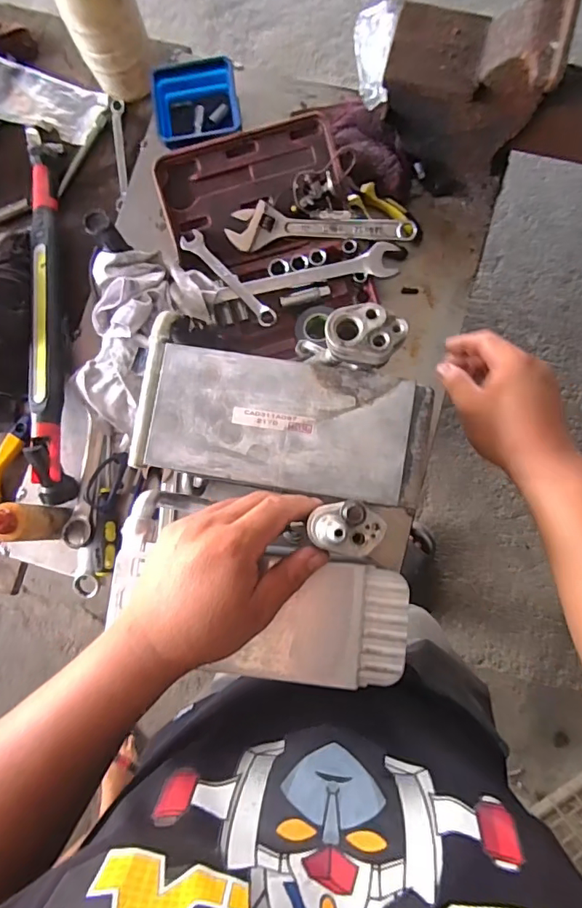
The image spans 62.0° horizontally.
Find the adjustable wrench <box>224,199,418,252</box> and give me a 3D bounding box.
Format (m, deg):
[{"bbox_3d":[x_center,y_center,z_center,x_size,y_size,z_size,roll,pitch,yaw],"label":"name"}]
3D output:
[{"bbox_3d":[0.039,-0.297,0.631,0.242,0.024,0.051,-1,82,3],"label":"adjustable wrench"}]

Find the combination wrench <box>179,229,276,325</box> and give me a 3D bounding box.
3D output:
[{"bbox_3d":[-0.080,-0.224,0.623,0.029,0.013,0.170,-41,82,-3],"label":"combination wrench"}]

